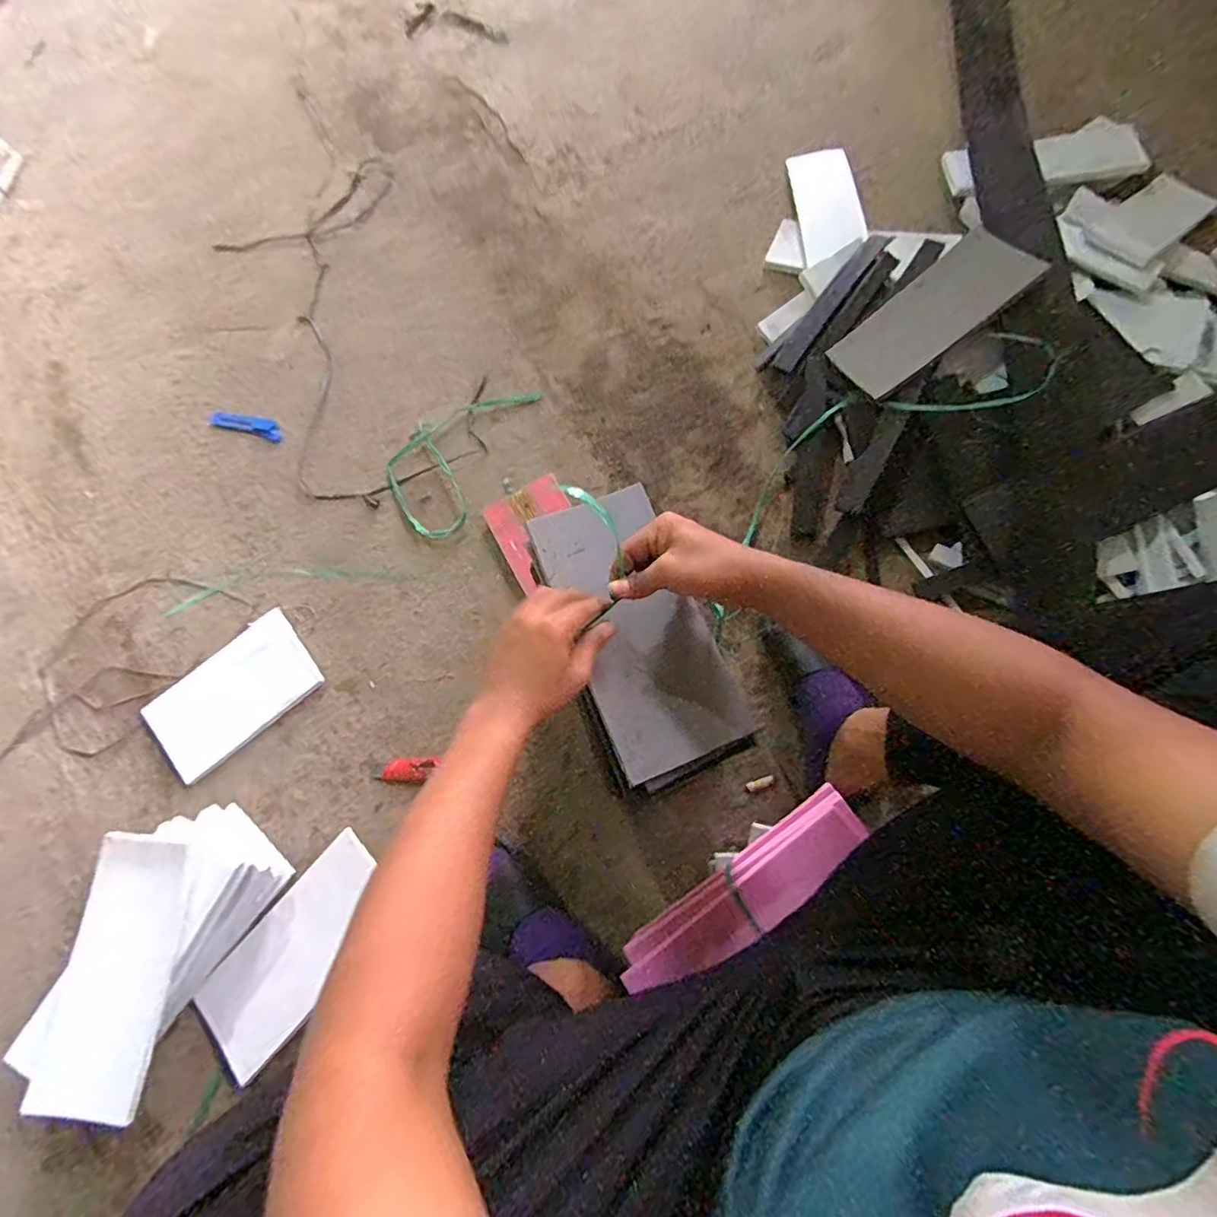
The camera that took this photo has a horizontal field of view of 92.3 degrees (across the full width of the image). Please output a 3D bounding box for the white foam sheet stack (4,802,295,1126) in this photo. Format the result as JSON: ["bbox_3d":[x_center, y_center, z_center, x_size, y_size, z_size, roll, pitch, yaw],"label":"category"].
[{"bbox_3d":[-0.547,0.413,0.726,0.177,0.152,0.296,20,79,6],"label":"white foam sheet stack"}]

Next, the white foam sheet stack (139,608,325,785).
[{"bbox_3d":[-0.548,0.124,0.854,0.236,0.009,0.141,-38,79,-7],"label":"white foam sheet stack"}]

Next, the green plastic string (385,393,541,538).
[{"bbox_3d":[-0.252,-0.258,0.938,0.161,0.012,0.290,26,79,7],"label":"green plastic string"}]

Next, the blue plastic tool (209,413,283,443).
[{"bbox_3d":[-0.618,-0.315,0.991,0.139,0.020,0.031,17,78,5],"label":"blue plastic tool"}]

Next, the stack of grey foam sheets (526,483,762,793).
[{"bbox_3d":[0.027,0.025,0.583,0.142,0.049,0.286,-24,77,-4],"label":"stack of grey foam sheets"}]

